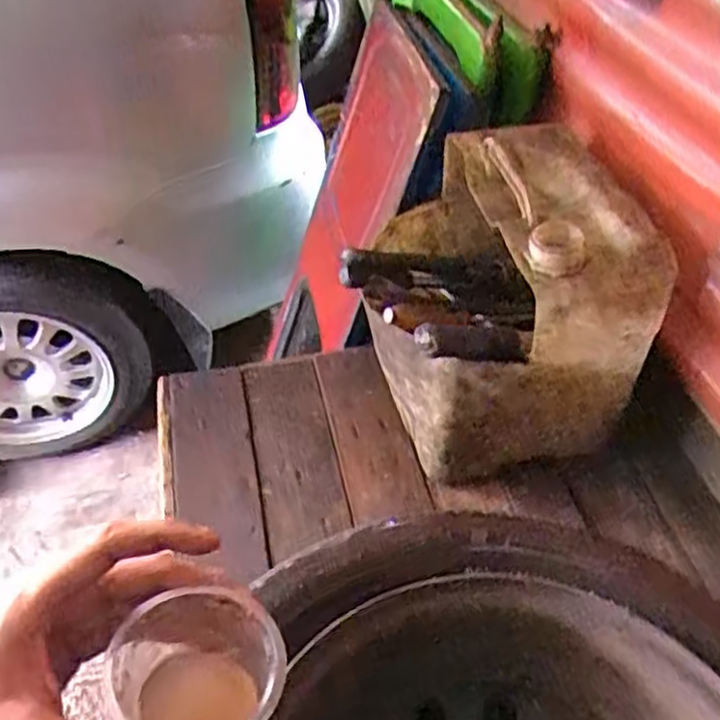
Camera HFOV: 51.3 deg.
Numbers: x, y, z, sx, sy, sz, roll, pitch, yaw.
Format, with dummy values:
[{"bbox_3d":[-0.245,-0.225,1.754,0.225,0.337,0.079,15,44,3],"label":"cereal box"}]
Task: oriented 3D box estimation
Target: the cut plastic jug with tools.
[{"bbox_3d":[0.130,-0.068,0.874,0.270,0.294,0.300,-11,47,-18],"label":"cut plastic jug with tools"}]

